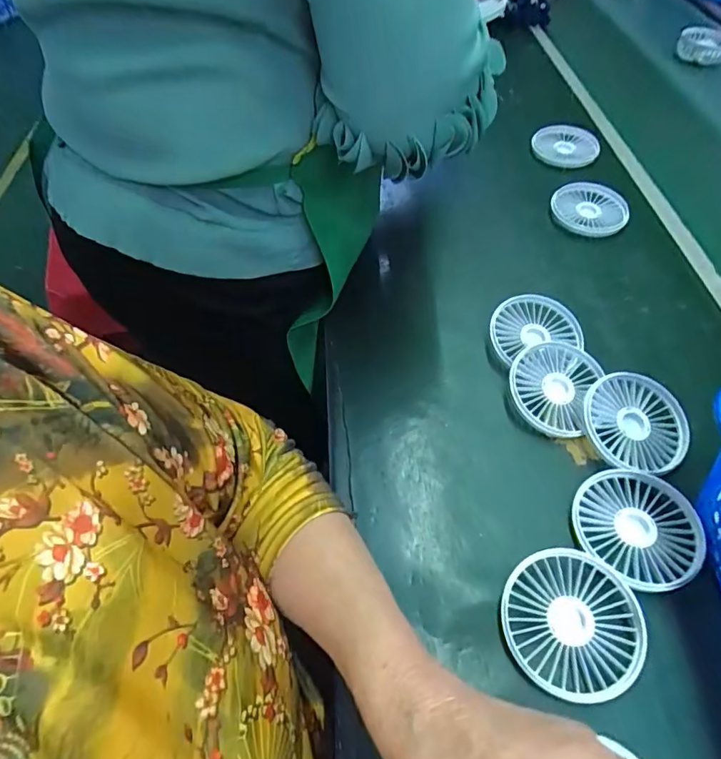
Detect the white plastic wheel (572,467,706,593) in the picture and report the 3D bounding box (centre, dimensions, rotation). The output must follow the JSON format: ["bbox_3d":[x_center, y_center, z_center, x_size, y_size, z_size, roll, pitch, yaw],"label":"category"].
[{"bbox_3d":[0.210,0.109,0.368,0.087,0.009,0.086,-1,53,2],"label":"white plastic wheel"}]

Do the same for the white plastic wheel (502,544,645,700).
[{"bbox_3d":[0.142,0.160,0.325,0.086,0.011,0.088,-1,53,2],"label":"white plastic wheel"}]

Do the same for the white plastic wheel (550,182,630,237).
[{"bbox_3d":[0.284,-0.210,0.608,0.088,0.028,0.088,-1,53,2],"label":"white plastic wheel"}]

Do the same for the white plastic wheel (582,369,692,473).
[{"bbox_3d":[0.236,0.036,0.415,0.089,0.007,0.085,2,67,-4],"label":"white plastic wheel"}]

